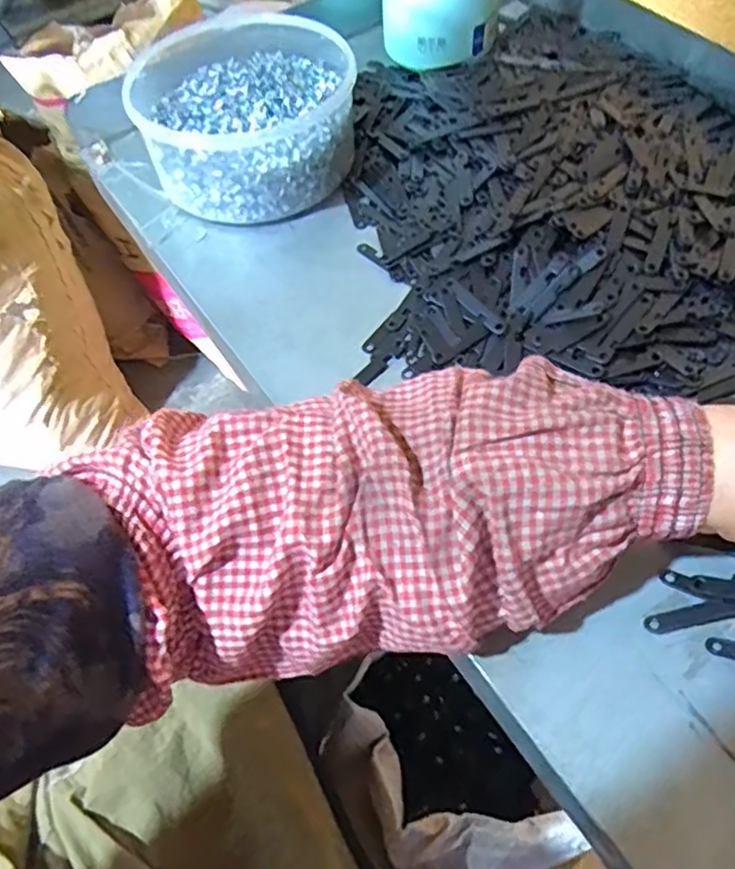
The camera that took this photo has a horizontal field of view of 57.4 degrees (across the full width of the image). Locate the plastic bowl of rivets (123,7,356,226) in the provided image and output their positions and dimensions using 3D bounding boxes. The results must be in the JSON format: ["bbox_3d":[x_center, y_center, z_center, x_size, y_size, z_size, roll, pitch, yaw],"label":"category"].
[{"bbox_3d":[-0.088,-0.229,0.475,0.142,0.062,0.166,-21,58,-8],"label":"plastic bowl of rivets"}]

